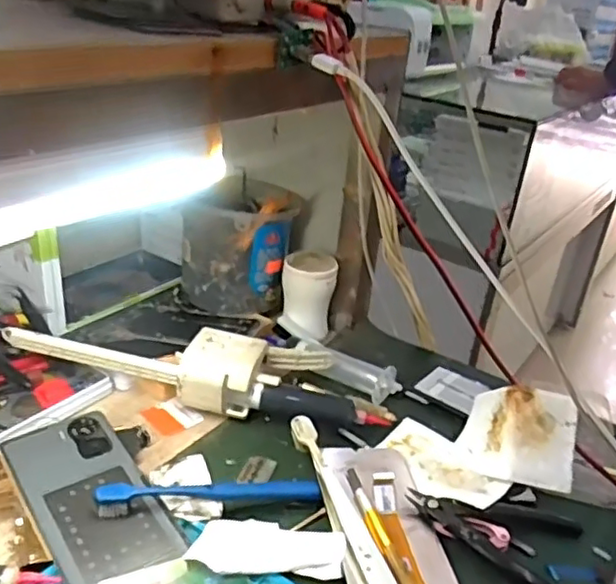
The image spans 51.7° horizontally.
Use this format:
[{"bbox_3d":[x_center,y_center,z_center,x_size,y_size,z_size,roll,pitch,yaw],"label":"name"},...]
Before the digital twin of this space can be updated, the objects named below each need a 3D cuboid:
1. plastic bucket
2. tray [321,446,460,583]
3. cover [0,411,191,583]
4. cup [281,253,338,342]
[{"bbox_3d":[-0.072,-0.051,0.676,0.106,0.115,0.111,7,27,0],"label":"plastic bucket"},{"bbox_3d":[0.053,0.158,0.420,0.070,0.017,0.152,-1,28,-14],"label":"tray"},{"bbox_3d":[-0.147,0.137,0.430,0.074,0.010,0.157,-15,34,-36],"label":"cover"},{"bbox_3d":[0.000,0.004,0.653,0.054,0.074,0.053,7,27,1],"label":"cup"}]

